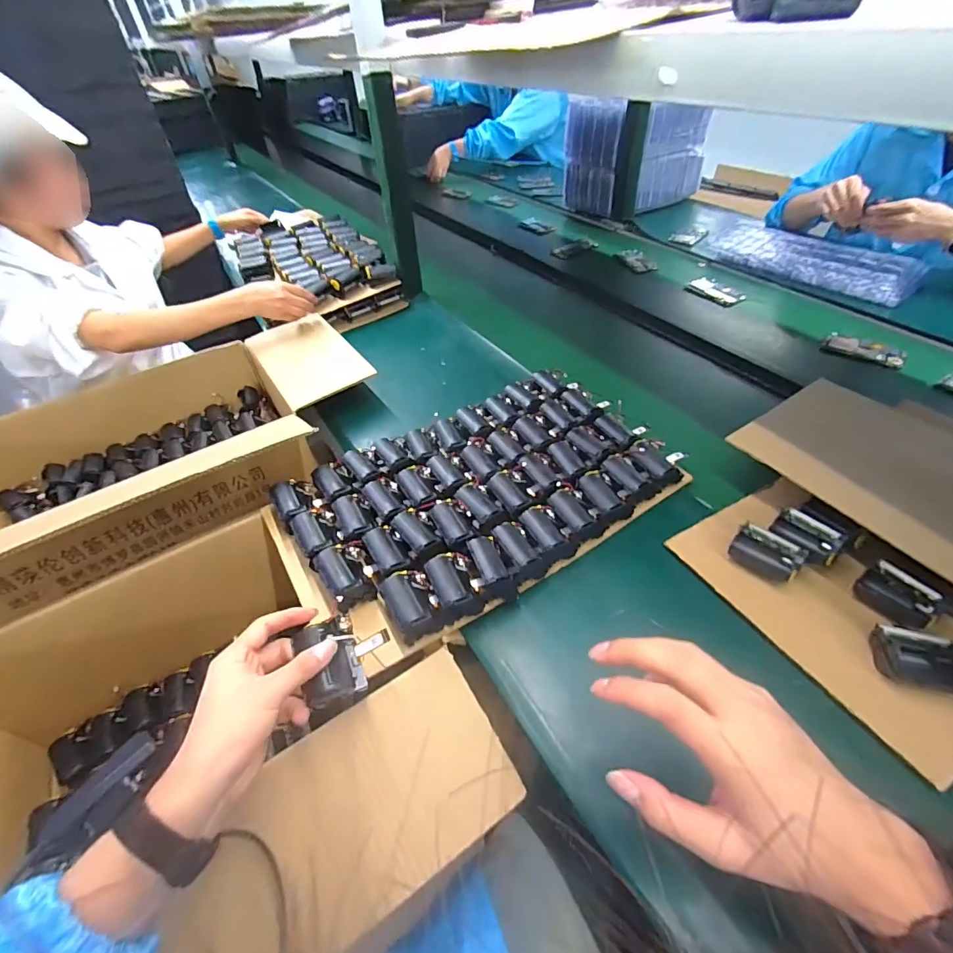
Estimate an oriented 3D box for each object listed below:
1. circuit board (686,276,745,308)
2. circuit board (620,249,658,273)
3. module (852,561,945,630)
[{"bbox_3d":[0.546,-0.424,1.060,0.060,0.013,0.123,-34,54,-9],"label":"circuit board"},{"bbox_3d":[0.417,-0.559,1.205,0.058,0.016,0.121,-13,46,-7],"label":"circuit board"},{"bbox_3d":[0.448,0.126,0.492,0.046,0.029,0.067,-29,50,-22],"label":"module"}]

